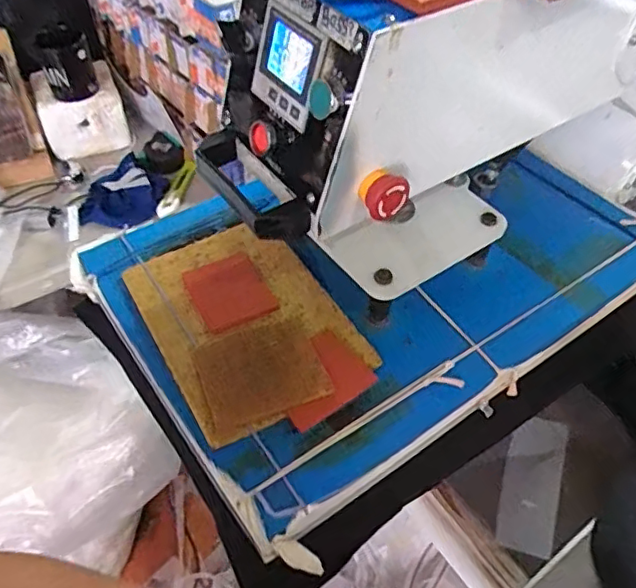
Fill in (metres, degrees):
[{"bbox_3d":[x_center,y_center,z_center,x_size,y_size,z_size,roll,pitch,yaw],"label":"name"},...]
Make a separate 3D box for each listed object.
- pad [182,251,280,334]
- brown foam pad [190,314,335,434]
[{"bbox_3d":[-0.098,-0.003,0.648,0.078,0.011,0.098,-20,53,-19],"label":"pad"},{"bbox_3d":[-0.056,0.072,0.570,0.113,0.011,0.105,-16,52,-16],"label":"brown foam pad"}]

